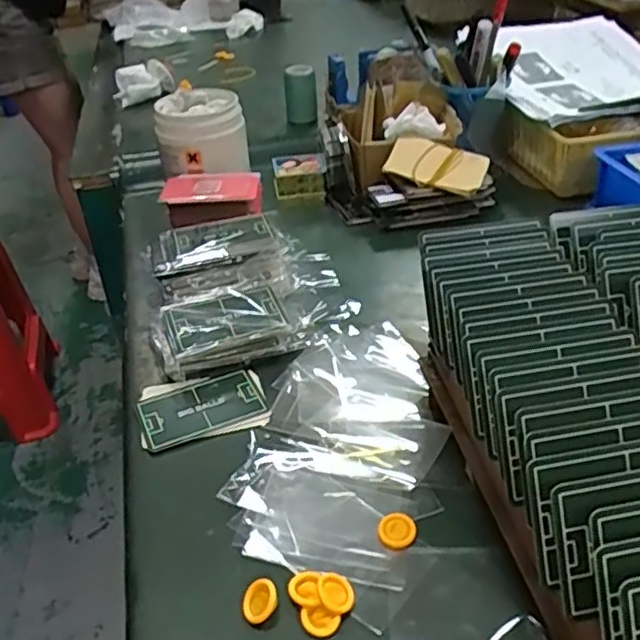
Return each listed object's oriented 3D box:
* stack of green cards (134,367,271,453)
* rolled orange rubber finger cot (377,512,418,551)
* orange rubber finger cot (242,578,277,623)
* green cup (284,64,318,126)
[{"bbox_3d":[-0.082,0.061,0.463,0.086,0.007,0.060,-11,36,-9],"label":"stack of green cards"},{"bbox_3d":[0.043,0.116,0.364,0.021,0.006,0.021,-3,35,2],"label":"rolled orange rubber finger cot"},{"bbox_3d":[-0.030,0.141,0.331,0.018,0.013,0.017,-3,35,2],"label":"orange rubber finger cot"},{"bbox_3d":[-0.024,-0.292,0.861,0.039,0.073,0.034,-4,35,1],"label":"green cup"}]

